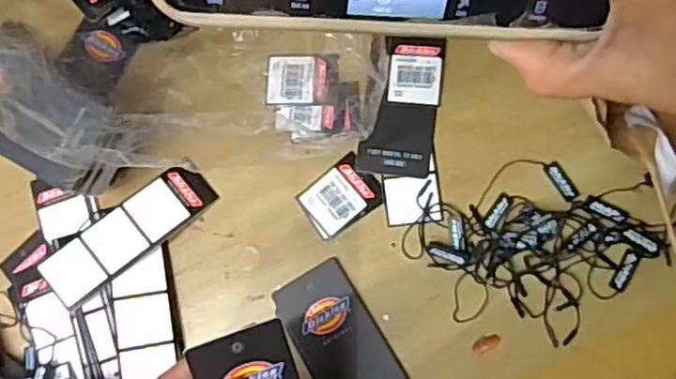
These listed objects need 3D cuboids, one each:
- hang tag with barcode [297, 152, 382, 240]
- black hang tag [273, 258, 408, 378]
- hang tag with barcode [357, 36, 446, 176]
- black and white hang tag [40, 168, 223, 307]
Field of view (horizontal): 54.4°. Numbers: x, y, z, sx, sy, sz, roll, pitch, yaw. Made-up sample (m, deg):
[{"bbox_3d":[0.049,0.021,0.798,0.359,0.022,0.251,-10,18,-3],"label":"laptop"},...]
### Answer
[{"bbox_3d":[0.001,0.005,0.443,0.052,0.004,0.038,-40,81,-2],"label":"hang tag with barcode"},{"bbox_3d":[0.006,0.108,0.427,0.052,0.006,0.118,-31,81,0],"label":"black hang tag"},{"bbox_3d":[0.045,-0.057,0.449,0.048,0.004,0.096,9,83,6],"label":"hang tag with barcode"},{"bbox_3d":[-0.138,0.029,0.440,0.117,0.004,0.037,-39,88,-15],"label":"black and white hang tag"}]

